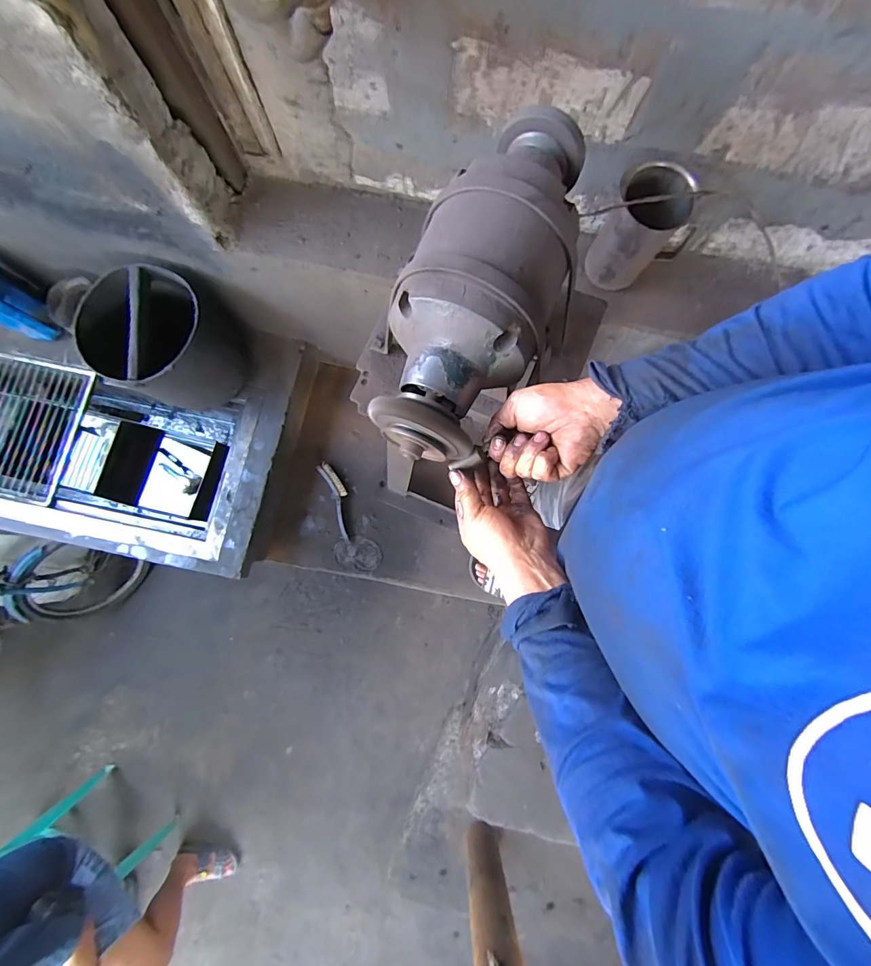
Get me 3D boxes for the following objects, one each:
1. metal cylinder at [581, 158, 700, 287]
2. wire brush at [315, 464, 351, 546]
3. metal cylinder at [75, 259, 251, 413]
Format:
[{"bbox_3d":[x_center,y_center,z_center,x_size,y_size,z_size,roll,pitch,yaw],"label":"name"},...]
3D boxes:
[{"bbox_3d":[0.372,-0.469,0.769,0.117,0.201,0.125,0,80,0],"label":"metal cylinder"},{"bbox_3d":[-0.311,0.057,1.325,0.061,0.036,0.269,-23,81,-4],"label":"wire brush"},{"bbox_3d":[-0.706,-0.365,1.116,0.254,0.300,0.309,41,82,6],"label":"metal cylinder"}]

